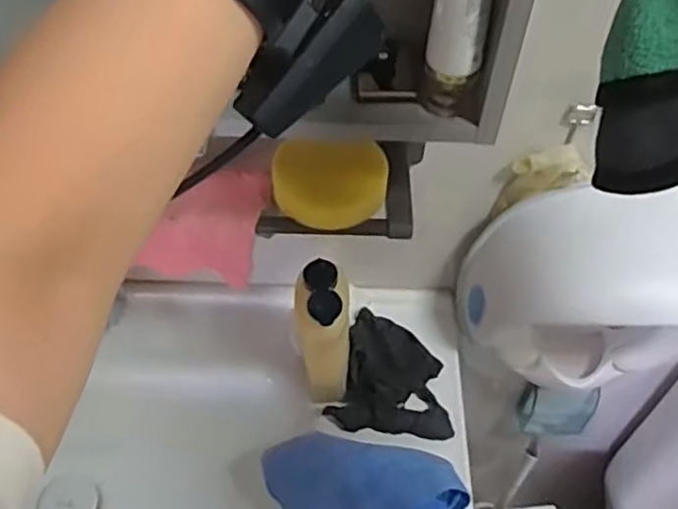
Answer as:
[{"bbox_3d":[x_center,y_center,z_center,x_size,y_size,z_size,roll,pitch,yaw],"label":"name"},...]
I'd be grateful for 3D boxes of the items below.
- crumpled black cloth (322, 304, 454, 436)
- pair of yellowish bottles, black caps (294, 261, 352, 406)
[{"bbox_3d":[0.068,0.130,0.749,0.129,0.045,0.145,14,52,9],"label":"crumpled black cloth"},{"bbox_3d":[-0.017,0.086,0.691,0.058,0.179,0.062,3,51,0],"label":"pair of yellowish bottles, black caps"}]

